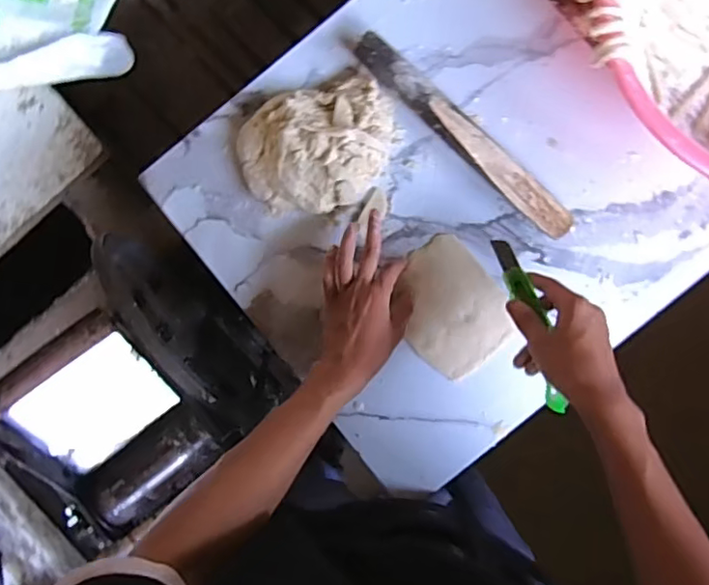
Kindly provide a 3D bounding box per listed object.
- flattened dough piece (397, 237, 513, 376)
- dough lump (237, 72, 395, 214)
[{"bbox_3d":[0.105,0.017,0.651,0.114,0.006,0.137,-39,86,-3],"label":"flattened dough piece"},{"bbox_3d":[-0.038,-0.159,0.637,0.174,0.061,0.141,-21,86,-1],"label":"dough lump"}]

